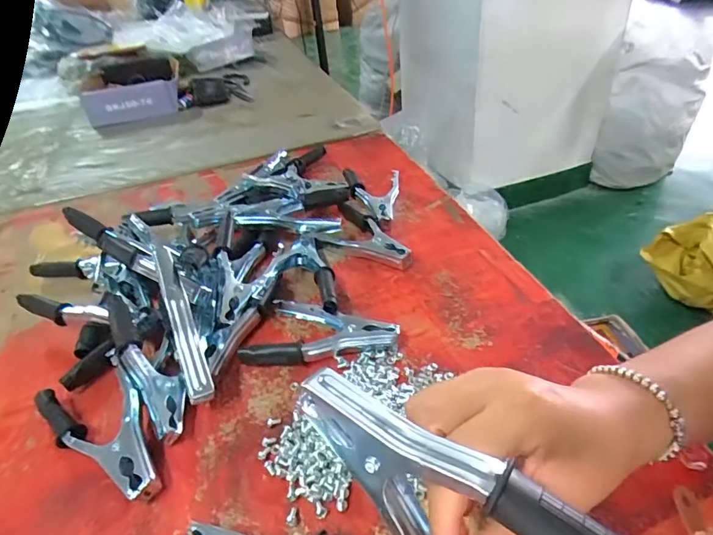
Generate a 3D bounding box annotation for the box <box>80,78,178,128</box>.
[{"bbox_3d":[-0.485,-0.356,0.991,0.191,0.077,0.034,-15,39,-11],"label":"box"}]

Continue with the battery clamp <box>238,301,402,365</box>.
[{"bbox_3d":[-0.031,0.065,0.438,0.139,0.023,0.076,3,39,12],"label":"battery clamp"}]

